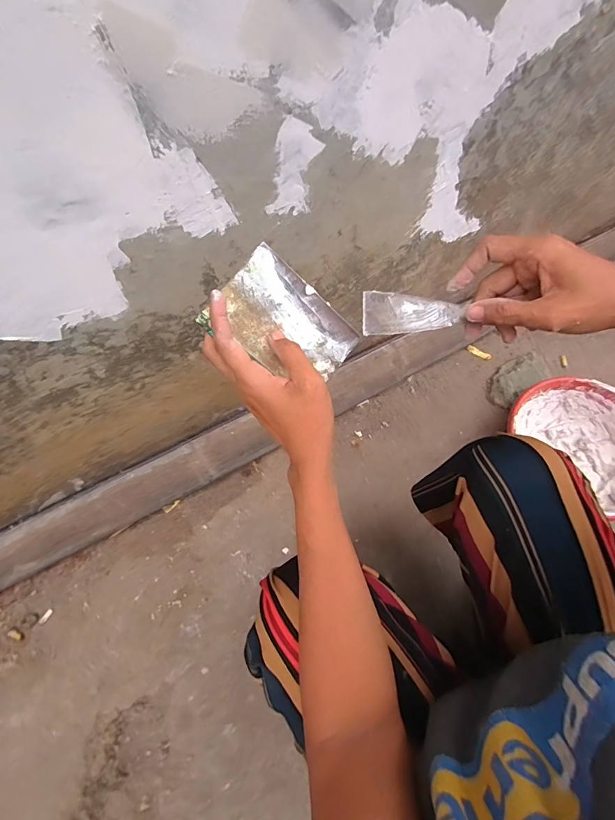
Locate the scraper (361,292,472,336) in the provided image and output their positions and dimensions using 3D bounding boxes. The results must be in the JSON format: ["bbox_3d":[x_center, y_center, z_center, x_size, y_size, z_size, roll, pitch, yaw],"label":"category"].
[{"bbox_3d":[0.088,-0.080,0.335,0.082,0.004,0.036,2,81,2],"label":"scraper"}]

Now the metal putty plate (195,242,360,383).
[{"bbox_3d":[-0.019,-0.072,0.346,0.115,0.004,0.084,40,80,-16],"label":"metal putty plate"}]

